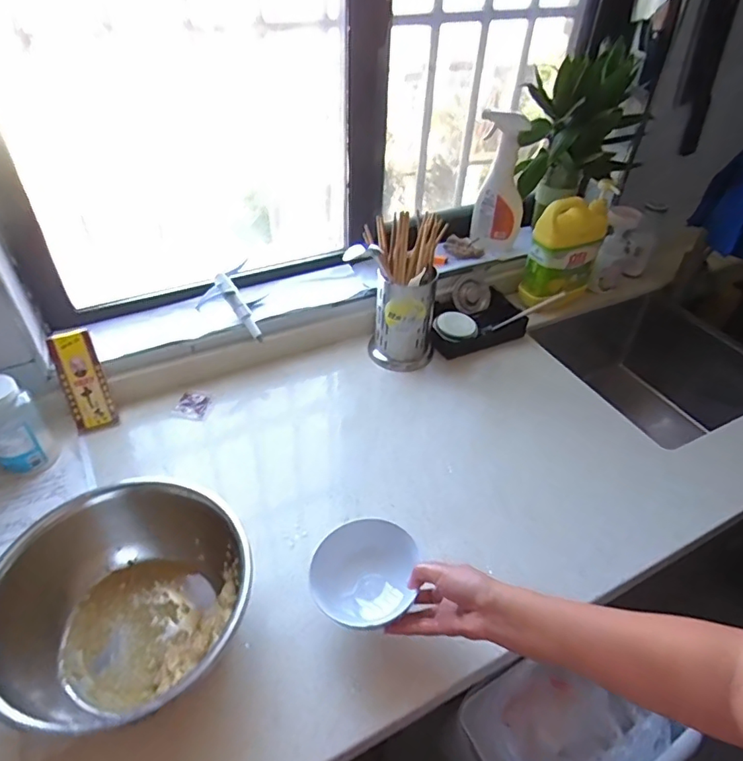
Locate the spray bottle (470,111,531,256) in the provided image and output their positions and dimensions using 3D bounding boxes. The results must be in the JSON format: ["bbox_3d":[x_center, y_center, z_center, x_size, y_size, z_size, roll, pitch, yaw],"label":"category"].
[{"bbox_3d":[0.248,-0.375,1.033,0.058,0.251,0.098,-29,54,-29],"label":"spray bottle"}]

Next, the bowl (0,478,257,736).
[{"bbox_3d":[-0.249,0.242,0.565,0.224,0.135,0.247,11,43,7],"label":"bowl"}]

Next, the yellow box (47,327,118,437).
[{"bbox_3d":[-0.430,0.000,0.798,0.058,0.155,0.029,-16,20,-21],"label":"yellow box"}]

